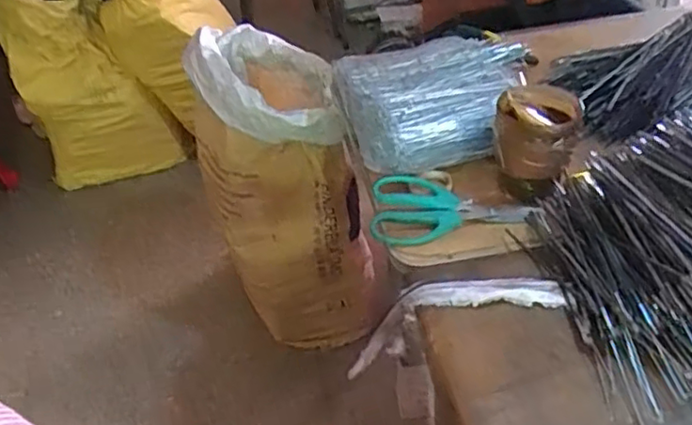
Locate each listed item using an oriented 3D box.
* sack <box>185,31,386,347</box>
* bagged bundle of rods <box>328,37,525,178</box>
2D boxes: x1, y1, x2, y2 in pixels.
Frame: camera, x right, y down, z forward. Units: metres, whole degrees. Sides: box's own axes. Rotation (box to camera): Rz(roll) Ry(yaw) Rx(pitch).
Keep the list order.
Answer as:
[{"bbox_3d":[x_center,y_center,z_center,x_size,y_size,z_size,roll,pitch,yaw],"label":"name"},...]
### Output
[{"bbox_3d":[-0.121,-0.034,1.232,0.263,0.567,0.371,-14,41,-10],"label":"sack"},{"bbox_3d":[0.116,-0.132,0.777,0.235,0.081,0.187,-11,40,-6],"label":"bagged bundle of rods"}]

